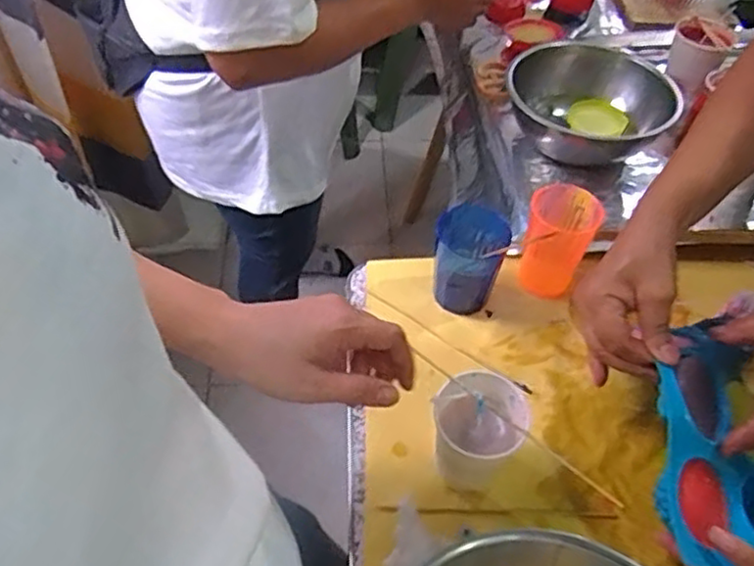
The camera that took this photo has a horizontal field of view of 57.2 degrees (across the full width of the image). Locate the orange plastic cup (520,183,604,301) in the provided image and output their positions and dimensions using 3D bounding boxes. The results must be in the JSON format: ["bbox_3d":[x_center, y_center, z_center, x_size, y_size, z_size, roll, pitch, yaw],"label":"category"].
[{"bbox_3d":[0.188,-0.041,0.728,0.067,0.111,0.064,2,47,-2],"label":"orange plastic cup"}]

